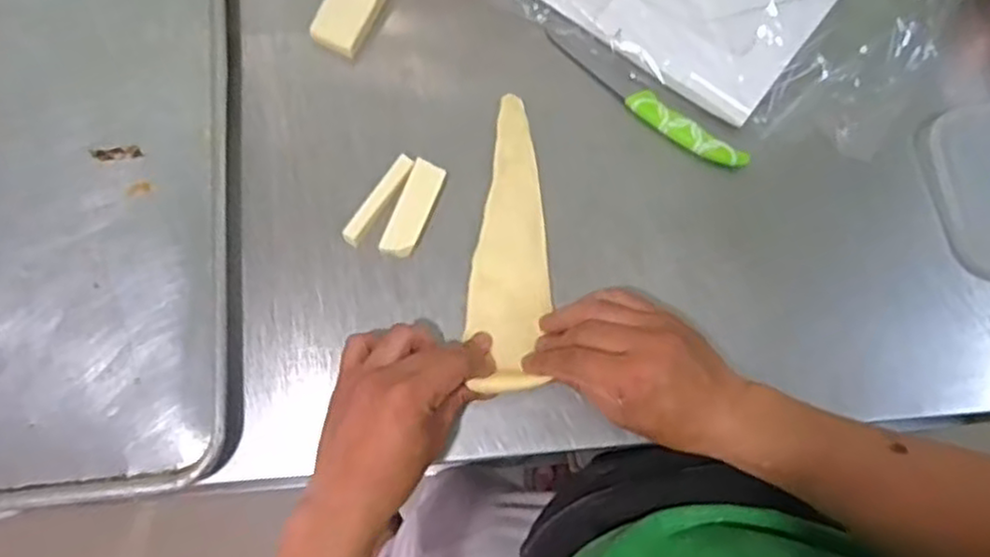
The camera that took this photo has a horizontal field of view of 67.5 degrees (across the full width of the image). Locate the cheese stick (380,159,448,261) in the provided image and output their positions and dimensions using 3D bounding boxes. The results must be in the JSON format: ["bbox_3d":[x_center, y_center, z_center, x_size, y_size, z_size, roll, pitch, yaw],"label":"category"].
[{"bbox_3d":[-0.061,-0.052,0.559,0.025,0.012,0.076,21,78,4],"label":"cheese stick"}]

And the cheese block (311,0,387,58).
[{"bbox_3d":[-0.115,-0.216,0.597,0.042,0.017,0.072,22,78,4],"label":"cheese block"}]

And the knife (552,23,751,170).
[{"bbox_3d":[0.116,-0.143,0.582,0.185,0.015,0.027,42,80,8],"label":"knife"}]

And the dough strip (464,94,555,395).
[{"bbox_3d":[0.012,-0.029,0.552,0.058,0.020,0.229,2,70,0],"label":"dough strip"}]

